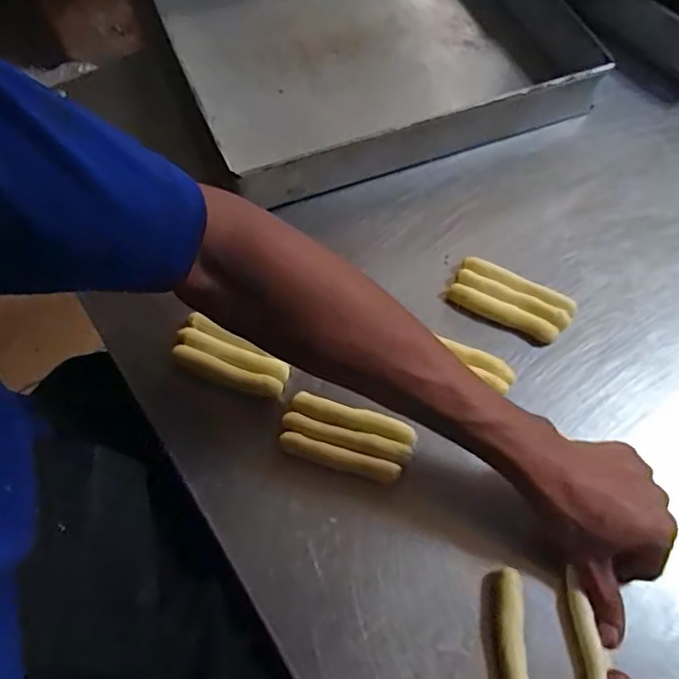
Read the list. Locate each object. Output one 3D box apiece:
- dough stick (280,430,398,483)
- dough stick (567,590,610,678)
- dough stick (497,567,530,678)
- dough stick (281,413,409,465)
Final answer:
[{"bbox_3d":[-0.001,0.093,0.455,0.095,0.018,0.015,16,62,7],"label":"dough stick"},{"bbox_3d":[0.173,0.217,0.397,0.020,0.011,0.085,-1,64,-2],"label":"dough stick"},{"bbox_3d":[0.117,0.210,0.393,0.016,0.017,0.102,1,61,0],"label":"dough stick"},{"bbox_3d":[0.004,0.079,0.460,0.100,0.014,0.016,16,62,7],"label":"dough stick"}]

